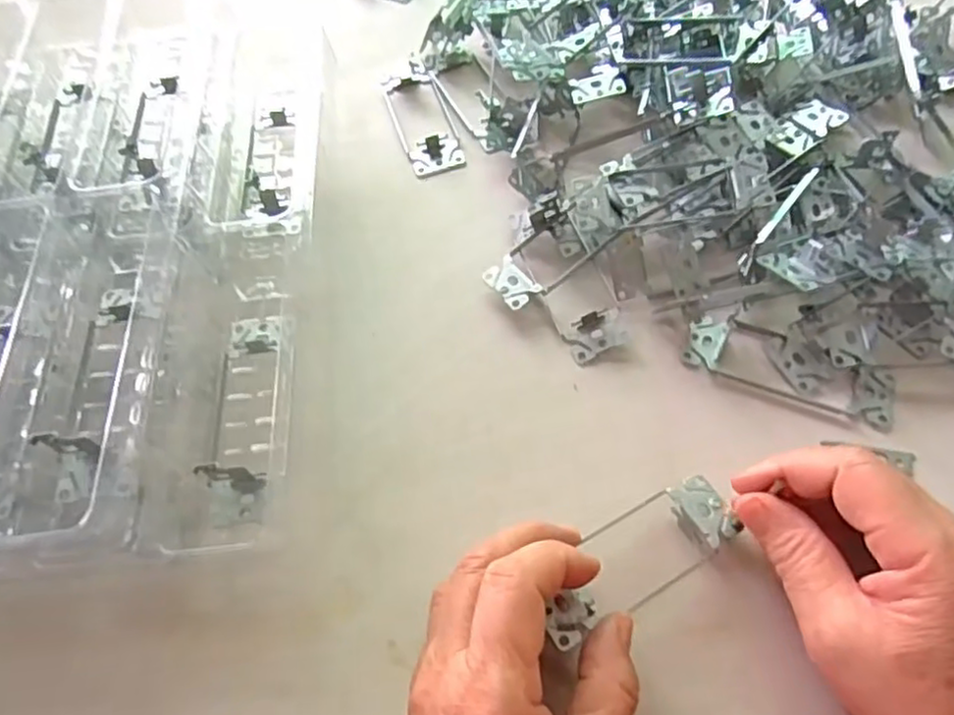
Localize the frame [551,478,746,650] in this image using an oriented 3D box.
[{"bbox_3d":[0.069,0.091,0.311,0.106,0.020,0.040,-27,63,-25],"label":"frame"}]

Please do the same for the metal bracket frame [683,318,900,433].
[{"bbox_3d":[0.164,0.003,0.360,0.104,0.006,0.037,20,64,13],"label":"metal bracket frame"}]

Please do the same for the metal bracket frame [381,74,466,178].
[{"bbox_3d":[-0.037,-0.165,0.470,0.039,0.009,0.099,-17,62,-6],"label":"metal bracket frame"}]

